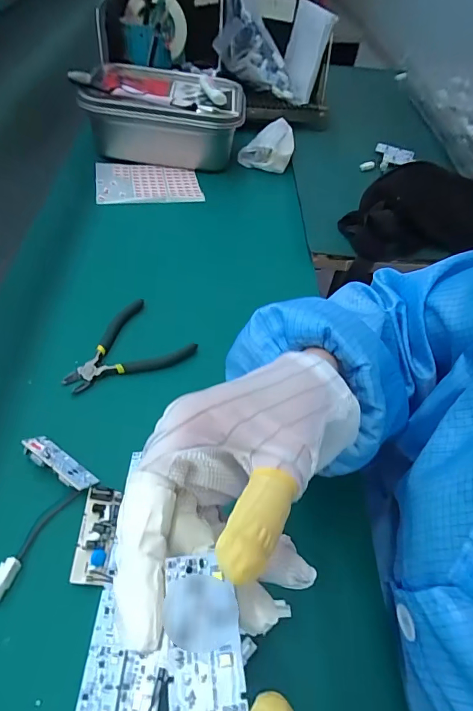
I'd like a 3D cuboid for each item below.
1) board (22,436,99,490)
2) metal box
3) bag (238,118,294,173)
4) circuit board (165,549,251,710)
[{"bbox_3d":[-0.139,0.085,0.318,0.064,0.008,0.023,32,17,14],"label":"board"},{"bbox_3d":[-0.110,-0.374,0.637,0.237,0.097,0.158,5,51,-1],"label":"metal box"},{"bbox_3d":[0.052,-0.342,0.664,0.081,0.058,0.069,17,51,9],"label":"bag"},{"bbox_3d":[-0.010,0.098,0.129,0.023,0.004,0.061,-5,56,-9],"label":"circuit board"}]

